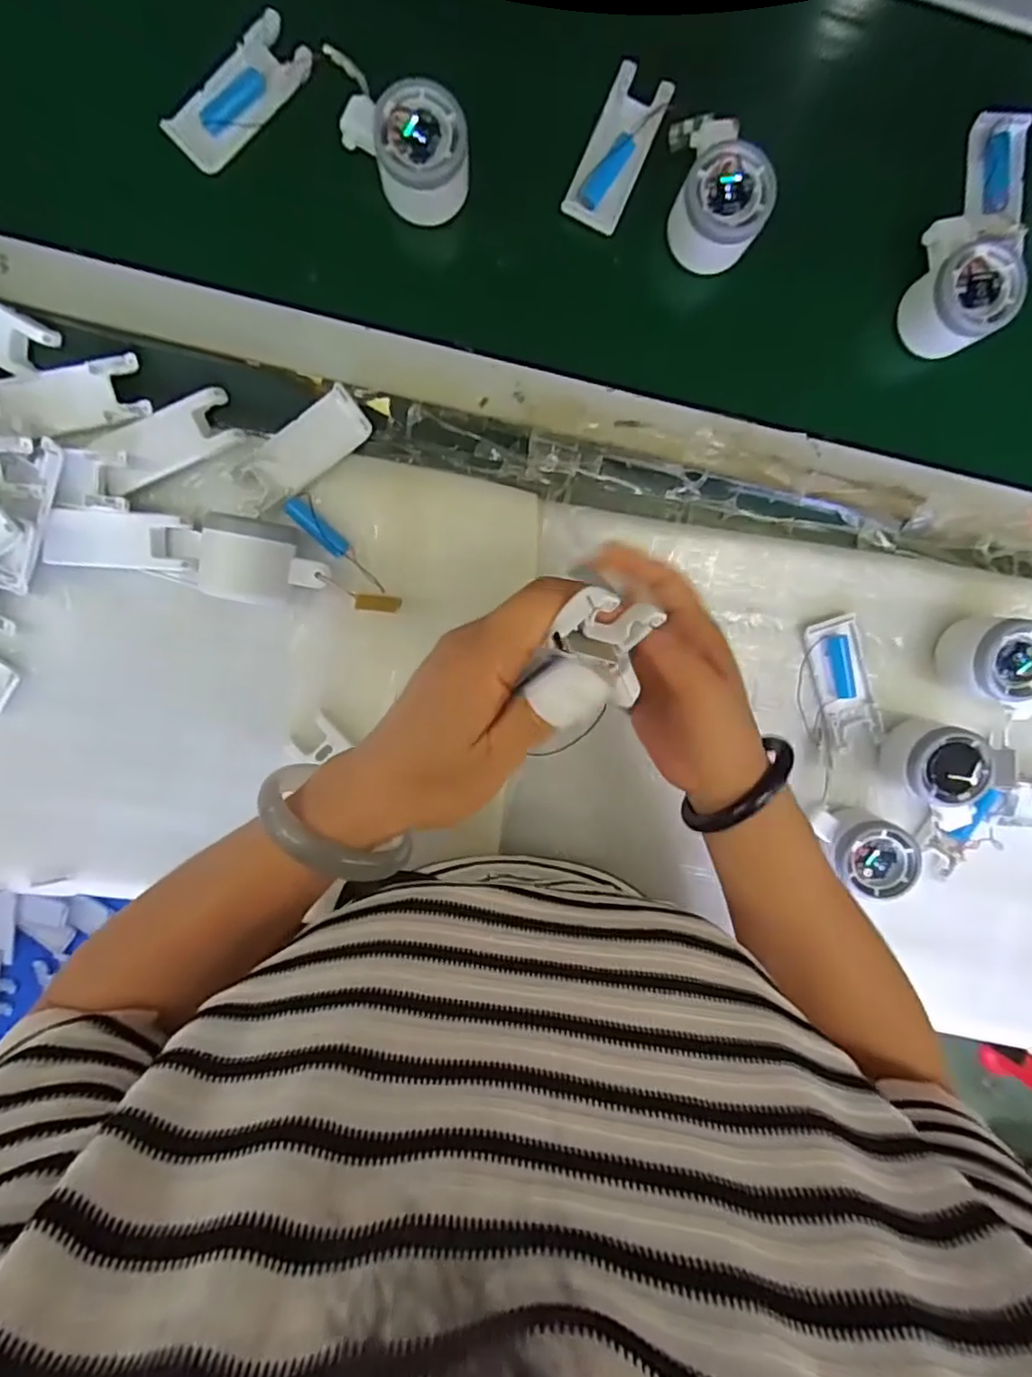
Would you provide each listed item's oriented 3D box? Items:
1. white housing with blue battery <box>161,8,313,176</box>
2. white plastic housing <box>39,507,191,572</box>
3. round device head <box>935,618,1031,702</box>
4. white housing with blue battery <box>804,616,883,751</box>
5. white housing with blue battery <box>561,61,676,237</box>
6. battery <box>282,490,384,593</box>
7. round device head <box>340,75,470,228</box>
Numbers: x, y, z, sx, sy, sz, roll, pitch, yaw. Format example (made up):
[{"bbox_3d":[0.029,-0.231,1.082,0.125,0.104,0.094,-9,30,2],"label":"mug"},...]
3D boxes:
[{"bbox_3d":[-0.185,-0.398,0.434,0.105,0.012,0.043,-43,97,2],"label":"white housing with blue battery"},{"bbox_3d":[-0.280,-0.103,0.448,0.096,0.021,0.038,3,96,-4],"label":"white plastic housing"},{"bbox_3d":[0.351,-0.023,0.477,0.053,0.058,0.056,0,97,-3],"label":"round device head"},{"bbox_3d":[0.257,-0.005,0.497,0.043,0.015,0.101,-17,97,-1],"label":"white housing with blue battery"},{"bbox_3d":[0.071,-0.375,0.447,0.042,0.017,0.101,23,95,-6],"label":"white housing with blue battery"},{"bbox_3d":[-0.126,-0.102,0.452,0.019,0.019,0.089,-44,97,2],"label":"battery"},{"bbox_3d":[-0.072,-0.354,0.423,0.078,0.044,0.067,43,93,-7],"label":"round device head"}]

